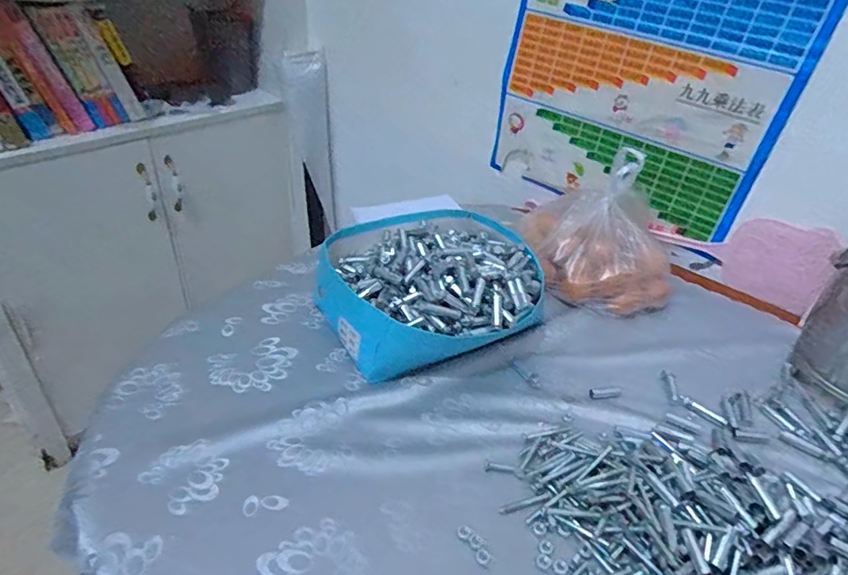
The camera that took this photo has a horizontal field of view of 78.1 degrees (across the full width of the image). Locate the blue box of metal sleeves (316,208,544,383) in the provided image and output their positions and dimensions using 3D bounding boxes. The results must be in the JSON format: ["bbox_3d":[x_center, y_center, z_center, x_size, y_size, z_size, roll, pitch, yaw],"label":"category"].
[{"bbox_3d":[0.009,-0.013,0.723,0.287,0.110,0.288,-10,39,-19],"label":"blue box of metal sleeves"}]

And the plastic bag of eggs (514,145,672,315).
[{"bbox_3d":[0.273,-0.101,0.806,0.222,0.180,0.215,9,37,5],"label":"plastic bag of eggs"}]

